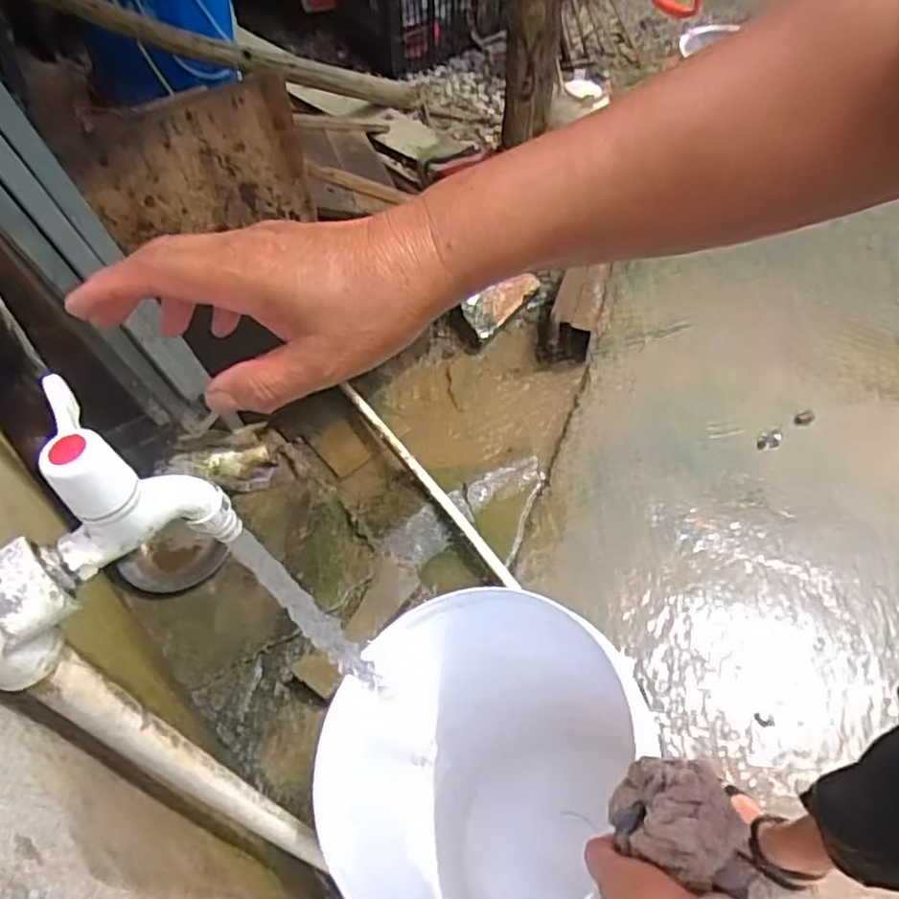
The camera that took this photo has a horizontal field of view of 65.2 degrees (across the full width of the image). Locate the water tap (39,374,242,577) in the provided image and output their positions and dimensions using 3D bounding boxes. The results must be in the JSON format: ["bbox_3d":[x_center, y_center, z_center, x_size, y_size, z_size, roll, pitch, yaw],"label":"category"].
[{"bbox_3d":[-0.138,0.013,0.303,0.069,0.090,0.039,-31,60,-20],"label":"water tap"}]

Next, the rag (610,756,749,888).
[{"bbox_3d":[0.144,0.230,0.444,0.070,0.042,0.058,31,54,19],"label":"rag"}]

